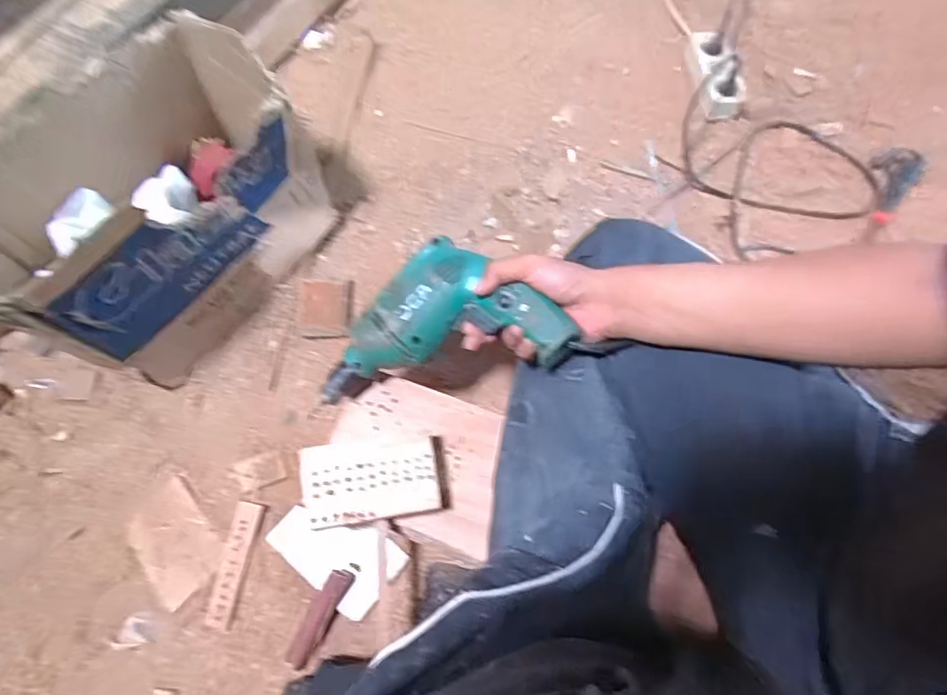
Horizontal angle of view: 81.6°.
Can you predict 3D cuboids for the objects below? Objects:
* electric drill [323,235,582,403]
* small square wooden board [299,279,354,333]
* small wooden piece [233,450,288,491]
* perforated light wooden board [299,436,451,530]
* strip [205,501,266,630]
[{"bbox_3d":[-0.034,-0.033,0.540,0.262,0.065,0.139,-9,81,19],"label":"electric drill"},{"bbox_3d":[-0.192,-0.058,0.718,0.063,0.022,0.072,-1,66,1],"label":"small square wooden board"},{"bbox_3d":[-0.243,0.142,0.627,0.056,0.009,0.039,-18,67,-6],"label":"small wooden piece"},{"bbox_3d":[-0.097,0.133,0.546,0.137,0.037,0.079,-8,67,-7],"label":"perforated light wooden board"},{"bbox_3d":[-0.255,0.230,0.586,0.032,0.007,0.124,9,67,6],"label":"strip"}]

